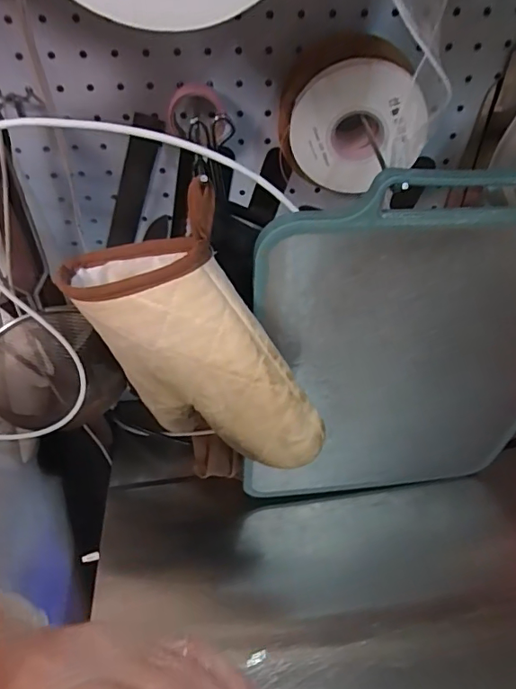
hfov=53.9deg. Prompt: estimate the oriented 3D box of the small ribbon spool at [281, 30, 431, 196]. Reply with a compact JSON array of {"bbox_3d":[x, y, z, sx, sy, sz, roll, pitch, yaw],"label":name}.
[{"bbox_3d":[0.070,-0.181,0.402,0.106,0.097,0.066,15,46,14],"label":"small ribbon spool"}]

